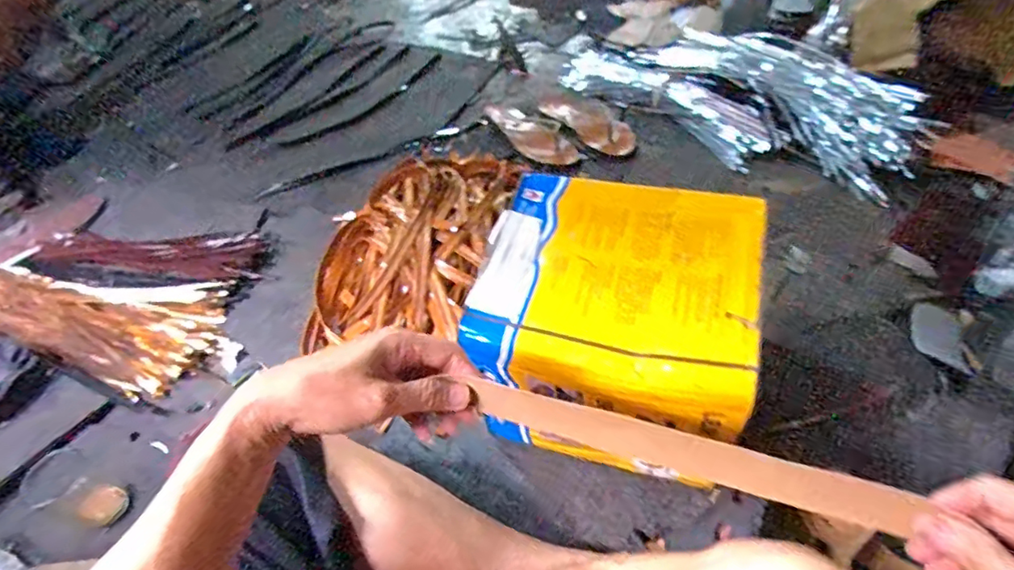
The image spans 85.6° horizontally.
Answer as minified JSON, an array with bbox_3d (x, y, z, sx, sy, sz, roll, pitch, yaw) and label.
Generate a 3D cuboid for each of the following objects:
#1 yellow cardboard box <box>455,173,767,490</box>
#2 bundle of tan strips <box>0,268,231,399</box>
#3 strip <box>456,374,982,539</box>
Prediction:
[{"bbox_3d":[0.110,0.047,0.588,0.250,0.213,0.242,9,55,13],"label":"yellow cardboard box"},{"bbox_3d":[-0.767,0.060,0.920,0.642,0.044,0.200,8,53,10],"label":"bundle of tan strips"},{"bbox_3d":[0.111,0.110,0.366,0.272,0.029,0.031,12,56,11],"label":"strip"}]

